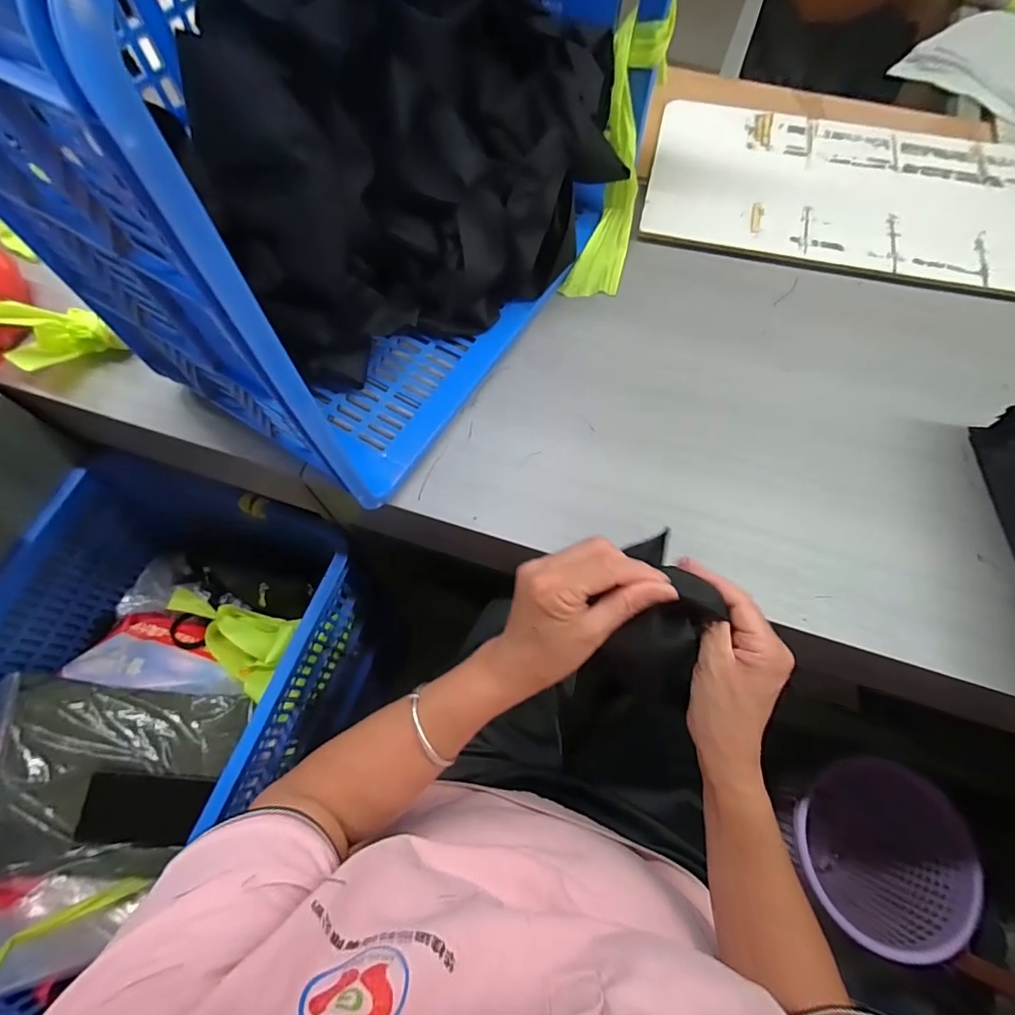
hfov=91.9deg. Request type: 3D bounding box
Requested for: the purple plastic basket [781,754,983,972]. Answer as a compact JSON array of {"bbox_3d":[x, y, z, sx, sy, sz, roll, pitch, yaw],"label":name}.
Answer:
[{"bbox_3d":[0.617,0.619,0.896,0.255,0.293,0.239,0,67,0],"label":"purple plastic basket"}]

